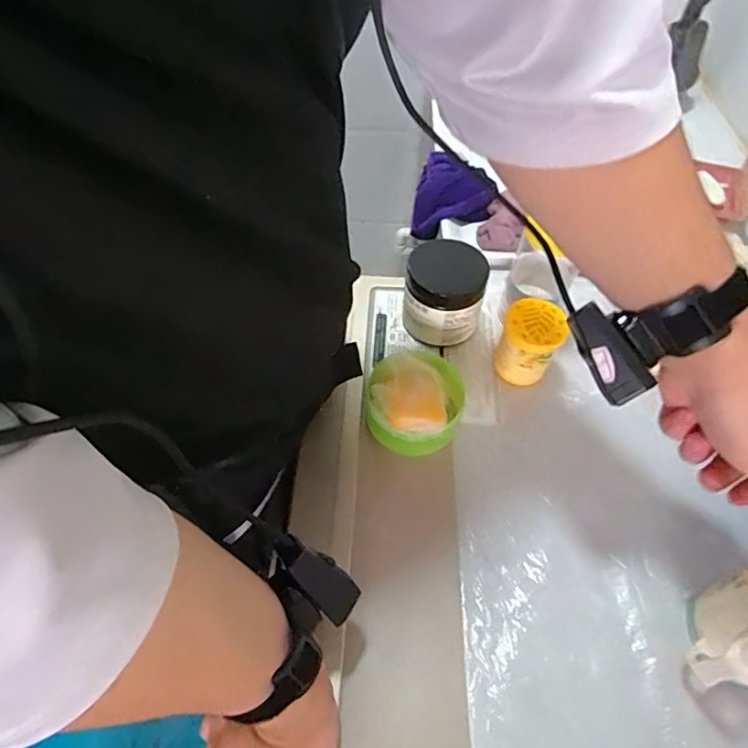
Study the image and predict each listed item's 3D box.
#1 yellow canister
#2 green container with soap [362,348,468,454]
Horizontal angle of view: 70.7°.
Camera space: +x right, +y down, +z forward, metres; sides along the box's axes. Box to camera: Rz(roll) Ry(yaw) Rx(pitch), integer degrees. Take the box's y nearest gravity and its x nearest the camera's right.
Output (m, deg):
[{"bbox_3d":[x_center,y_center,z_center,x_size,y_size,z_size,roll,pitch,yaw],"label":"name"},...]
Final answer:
[{"bbox_3d":[0.165,-0.031,0.566,0.058,0.077,0.061,19,57,11],"label":"yellow canister"},{"bbox_3d":[0.041,0.028,0.534,0.095,0.068,0.100,1,56,-1],"label":"green container with soap"}]

